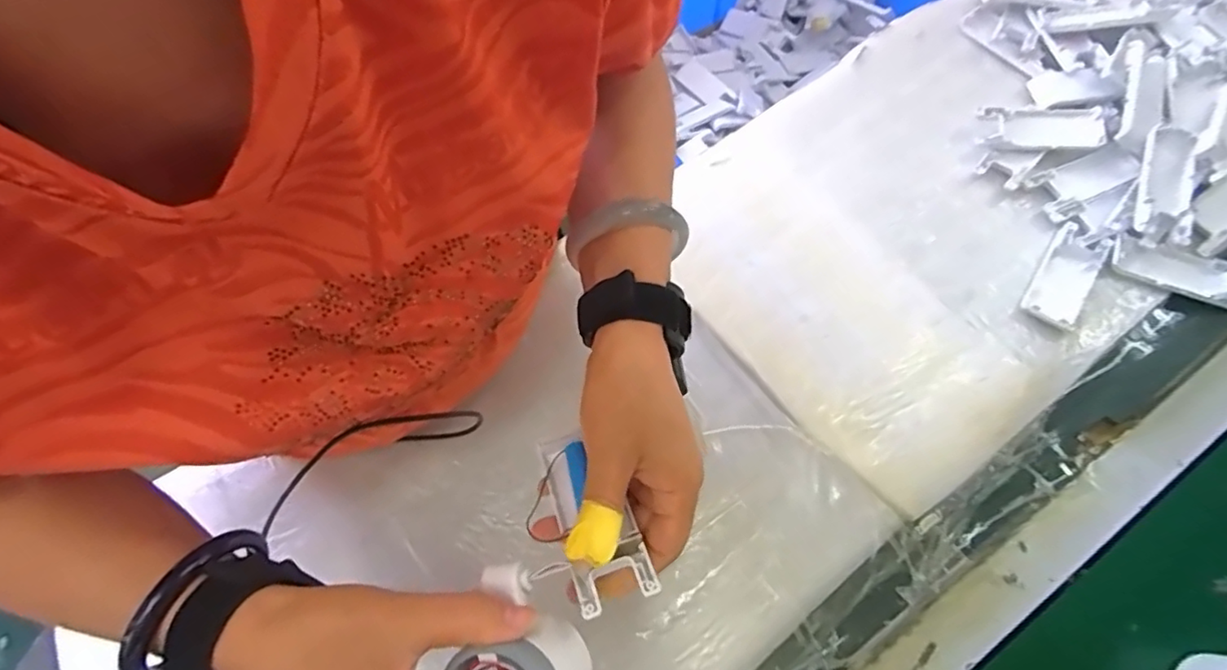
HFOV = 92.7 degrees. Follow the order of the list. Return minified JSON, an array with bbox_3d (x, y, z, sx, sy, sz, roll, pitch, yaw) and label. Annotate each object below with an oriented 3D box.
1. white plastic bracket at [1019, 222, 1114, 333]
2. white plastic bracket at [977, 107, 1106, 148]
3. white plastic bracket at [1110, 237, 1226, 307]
[{"bbox_3d":[0.382,-0.050,0.491,0.043,0.012,0.100,34,72,15],"label":"white plastic bracket"},{"bbox_3d":[0.397,-0.191,0.550,0.102,0.025,0.041,5,67,4],"label":"white plastic bracket"},{"bbox_3d":[0.477,-0.057,0.492,0.109,0.008,0.043,21,69,11],"label":"white plastic bracket"}]

